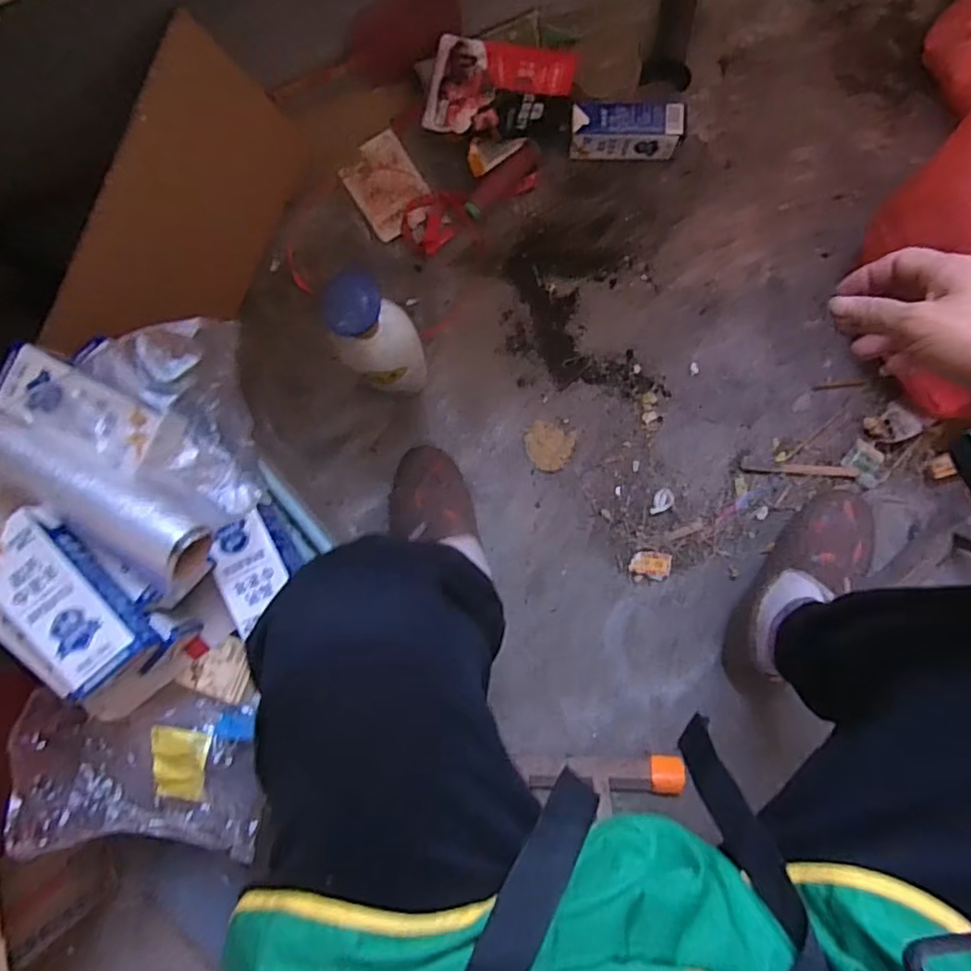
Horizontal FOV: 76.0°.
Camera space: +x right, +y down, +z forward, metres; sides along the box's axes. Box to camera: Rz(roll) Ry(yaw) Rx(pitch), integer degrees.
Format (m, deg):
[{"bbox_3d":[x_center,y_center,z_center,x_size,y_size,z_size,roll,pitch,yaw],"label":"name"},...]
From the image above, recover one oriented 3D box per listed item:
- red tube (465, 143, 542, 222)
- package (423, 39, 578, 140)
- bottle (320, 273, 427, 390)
[{"bbox_3d":[0.020,-0.369,0.752,0.114,0.025,0.028,-44,86,-1],"label":"red tube"},{"bbox_3d":[0.018,-0.467,0.735,0.168,0.023,0.115,8,87,3],"label":"package"},{"bbox_3d":[-0.098,-0.133,0.635,0.059,0.257,0.068,11,87,3],"label":"bottle"}]

